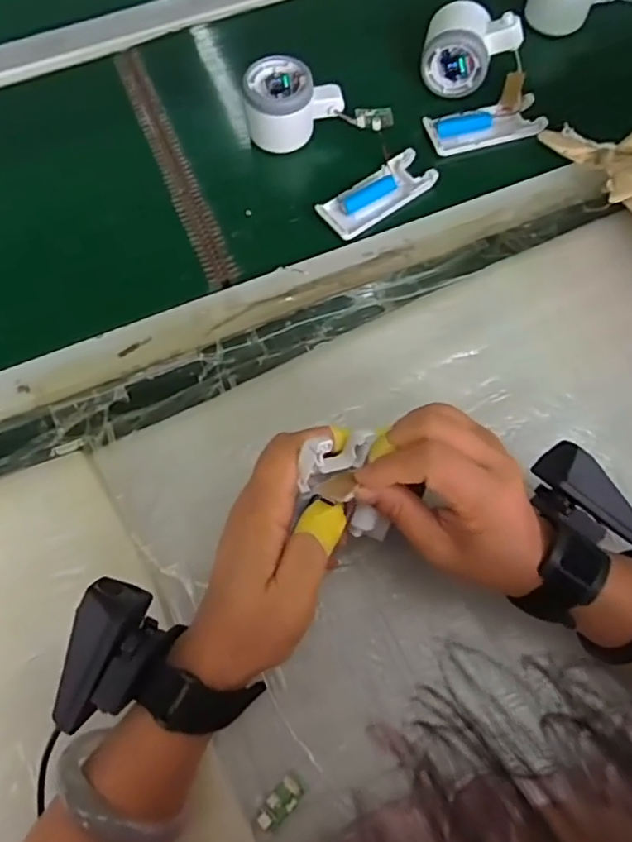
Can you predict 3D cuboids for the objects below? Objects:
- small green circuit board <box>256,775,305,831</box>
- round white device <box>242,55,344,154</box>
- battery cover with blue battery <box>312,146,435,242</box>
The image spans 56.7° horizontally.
[{"bbox_3d":[-0.021,0.222,0.339,0.014,0.004,0.030,42,76,16],"label":"small green circuit board"},{"bbox_3d":[-0.018,-0.270,0.506,0.084,0.053,0.059,-3,69,-1],"label":"round white device"},{"bbox_3d":[0.051,-0.193,0.499,0.103,0.012,0.042,-35,73,-13],"label":"battery cover with blue battery"}]

